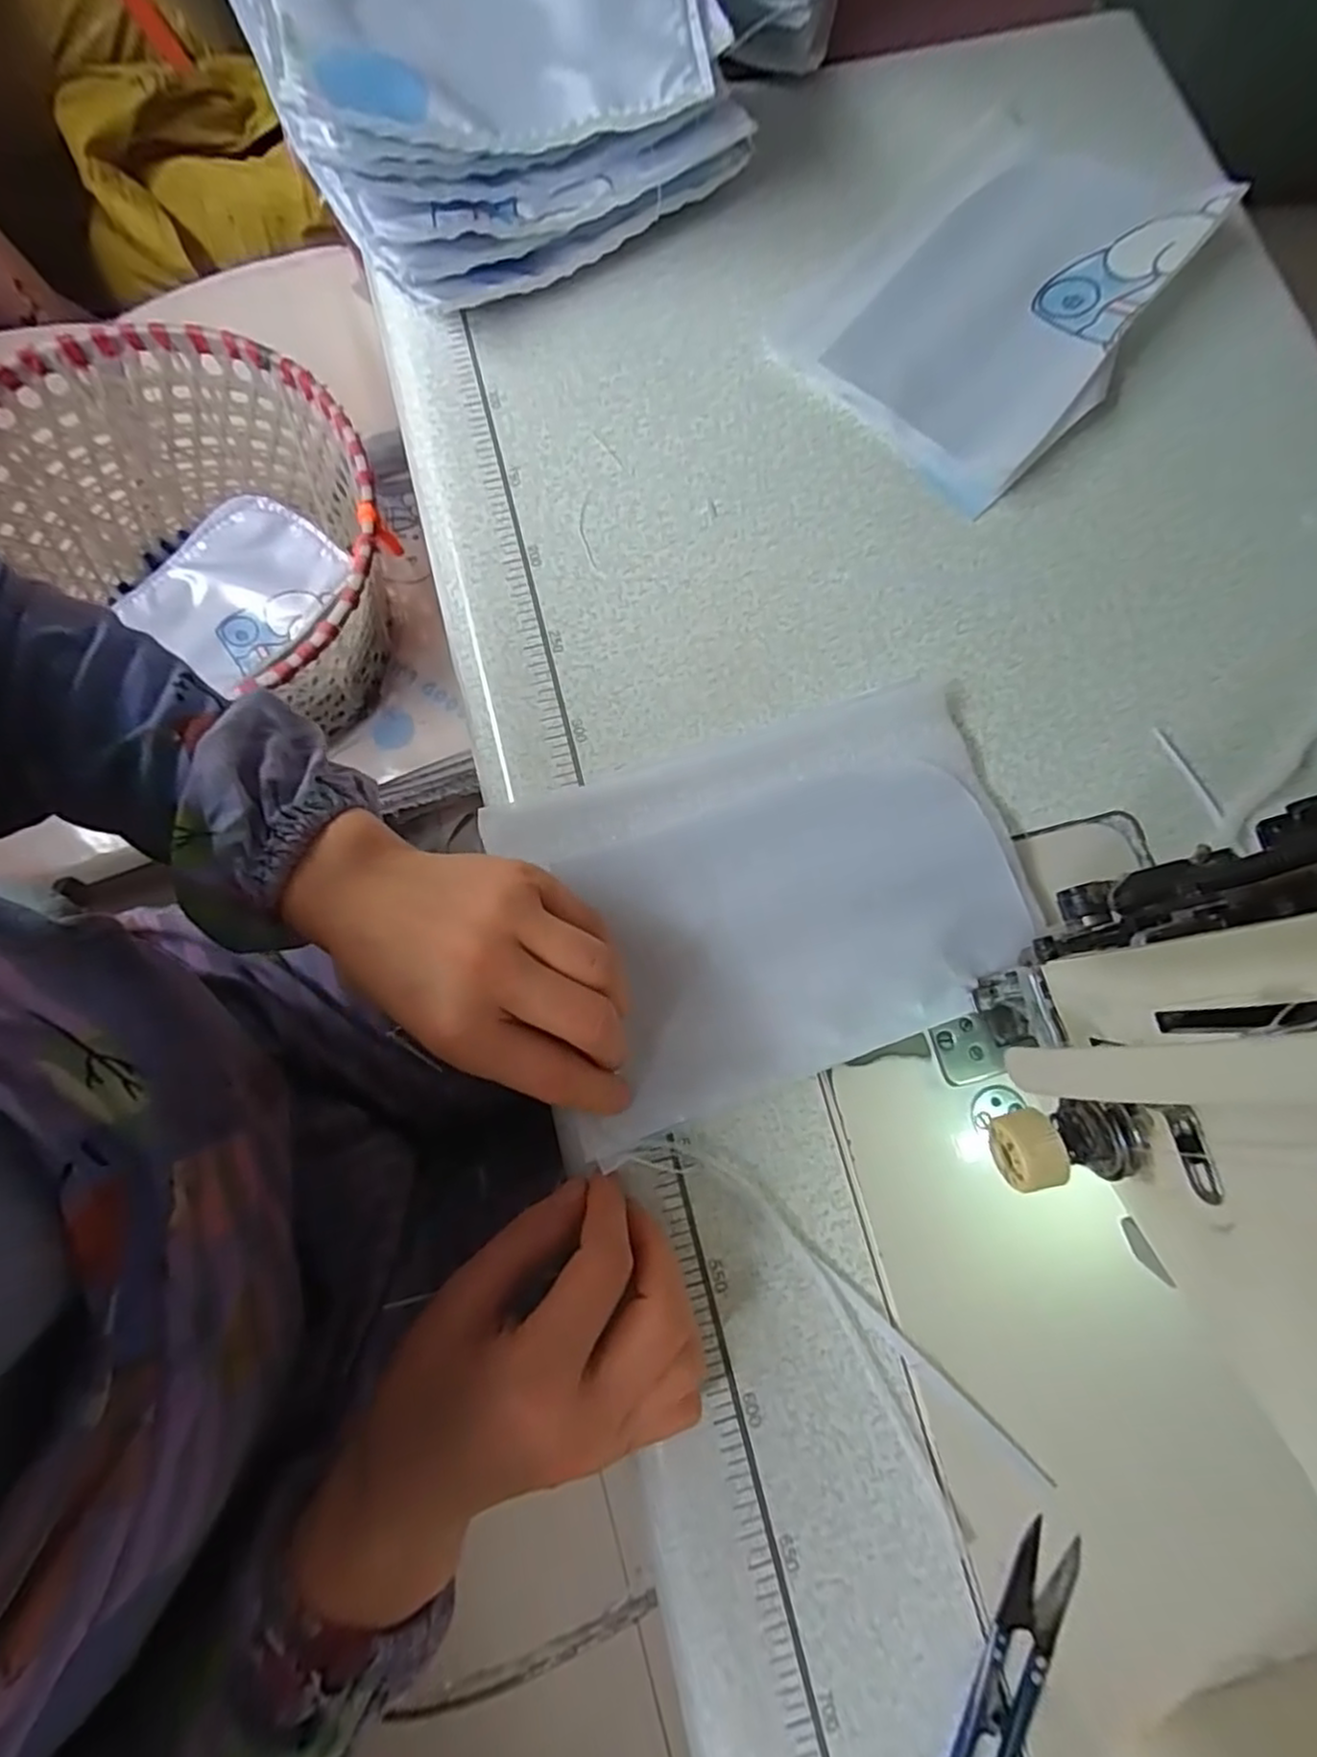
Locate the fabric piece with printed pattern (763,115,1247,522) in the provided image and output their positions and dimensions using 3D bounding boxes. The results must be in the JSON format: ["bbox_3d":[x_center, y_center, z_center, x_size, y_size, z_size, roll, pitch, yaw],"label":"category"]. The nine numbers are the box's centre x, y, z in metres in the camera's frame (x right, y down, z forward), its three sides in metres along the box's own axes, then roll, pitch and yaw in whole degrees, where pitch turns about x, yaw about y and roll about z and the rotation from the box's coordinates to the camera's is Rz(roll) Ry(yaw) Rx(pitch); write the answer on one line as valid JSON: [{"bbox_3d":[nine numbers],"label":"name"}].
[{"bbox_3d":[0.188,-0.326,0.388,0.163,0.022,0.223,42,81,8],"label":"fabric piece with printed pattern"}]

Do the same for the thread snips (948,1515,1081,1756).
[{"bbox_3d":[0.127,0.295,0.255,0.021,0.009,0.102,30,80,6],"label":"thread snips"}]

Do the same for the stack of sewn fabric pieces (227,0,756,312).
[{"bbox_3d":[-0.083,-0.408,0.367,0.218,0.095,0.147,-24,79,-5],"label":"stack of sewn fabric pieces"}]

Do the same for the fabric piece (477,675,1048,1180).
[{"bbox_3d":[0.051,0.008,0.316,0.225,0.016,0.156,-19,79,-4],"label":"fabric piece"}]

